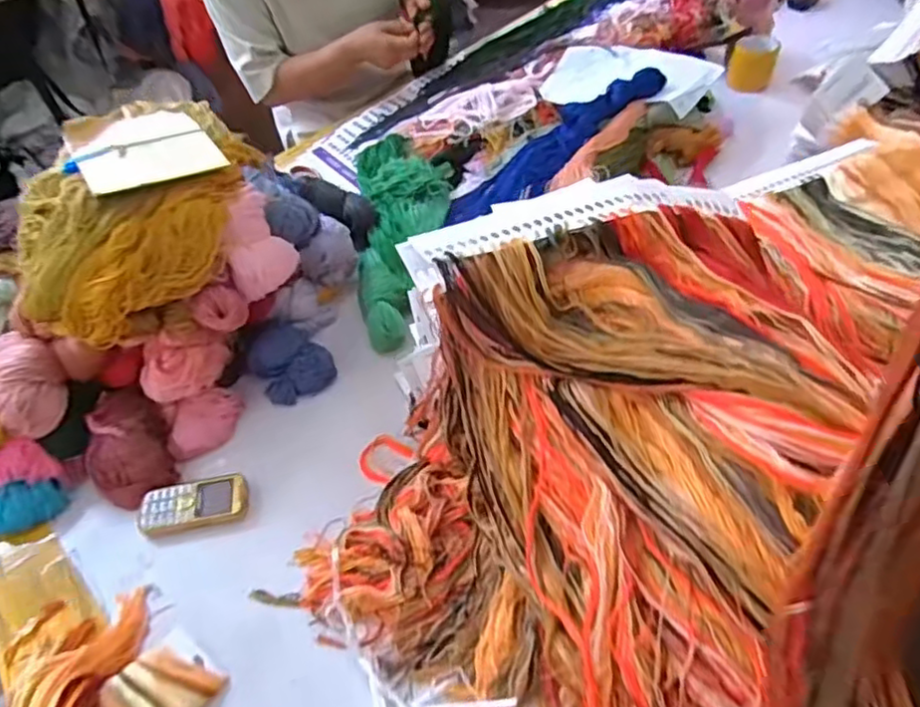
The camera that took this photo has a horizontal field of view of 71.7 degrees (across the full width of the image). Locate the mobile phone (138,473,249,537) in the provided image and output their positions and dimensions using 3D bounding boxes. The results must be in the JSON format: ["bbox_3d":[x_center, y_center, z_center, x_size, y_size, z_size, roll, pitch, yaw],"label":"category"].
[{"bbox_3d":[-0.315,0.178,0.755,0.126,0.010,0.061,-10,50,-4],"label":"mobile phone"}]

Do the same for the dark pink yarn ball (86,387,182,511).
[{"bbox_3d":[-0.405,0.117,0.780,0.092,0.066,0.128,-17,51,-10],"label":"dark pink yarn ball"}]

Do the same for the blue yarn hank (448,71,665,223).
[{"bbox_3d":[0.163,-0.351,1.083,0.428,0.049,0.081,-36,54,3],"label":"blue yarn hank"}]

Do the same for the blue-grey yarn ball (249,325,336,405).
[{"bbox_3d":[-0.229,0.015,0.860,0.110,0.057,0.095,33,60,27],"label":"blue-grey yarn ball"}]

